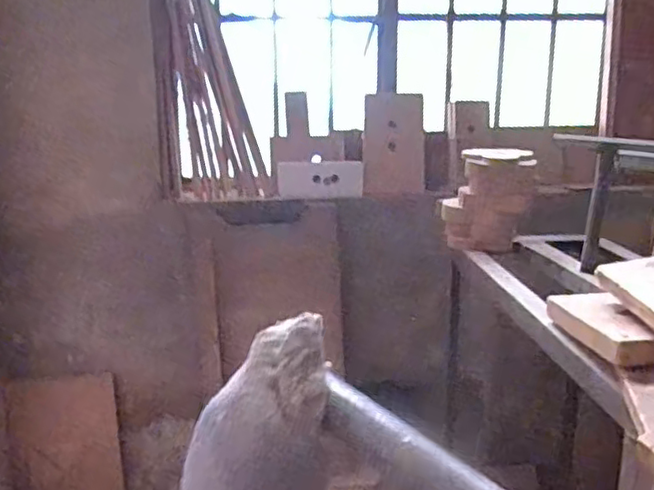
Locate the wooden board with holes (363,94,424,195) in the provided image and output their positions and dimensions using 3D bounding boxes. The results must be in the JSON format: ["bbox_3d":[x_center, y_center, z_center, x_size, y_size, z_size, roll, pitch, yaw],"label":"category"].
[{"bbox_3d":[0.189,-0.283,1.831,0.163,0.286,0.016,1,-8,3],"label":"wooden board with holes"}]

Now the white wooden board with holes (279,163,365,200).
[{"bbox_3d":[-0.015,-0.180,1.824,0.231,0.103,0.020,-2,-12,-4],"label":"white wooden board with holes"}]

